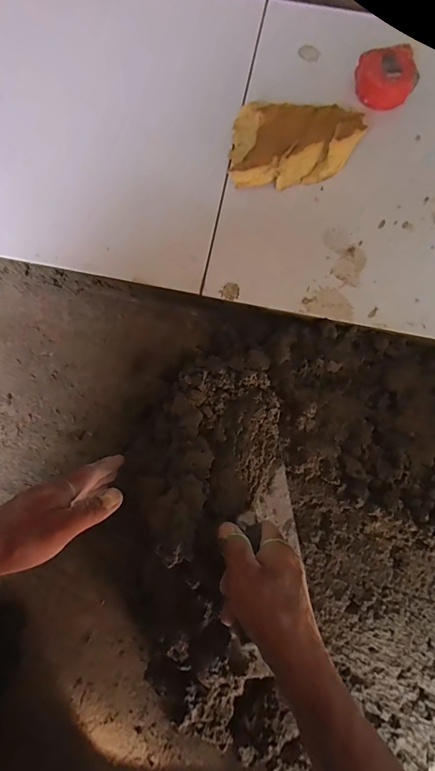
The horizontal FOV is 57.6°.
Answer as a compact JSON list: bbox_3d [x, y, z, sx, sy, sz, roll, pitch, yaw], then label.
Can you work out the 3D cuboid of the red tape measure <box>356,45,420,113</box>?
[{"bbox_3d":[0.231,-0.421,0.539,0.082,0.039,0.081,13,79,3],"label":"red tape measure"}]

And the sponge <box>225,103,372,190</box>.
[{"bbox_3d":[0.098,-0.306,0.514,0.159,0.047,0.116,8,79,3],"label":"sponge"}]

